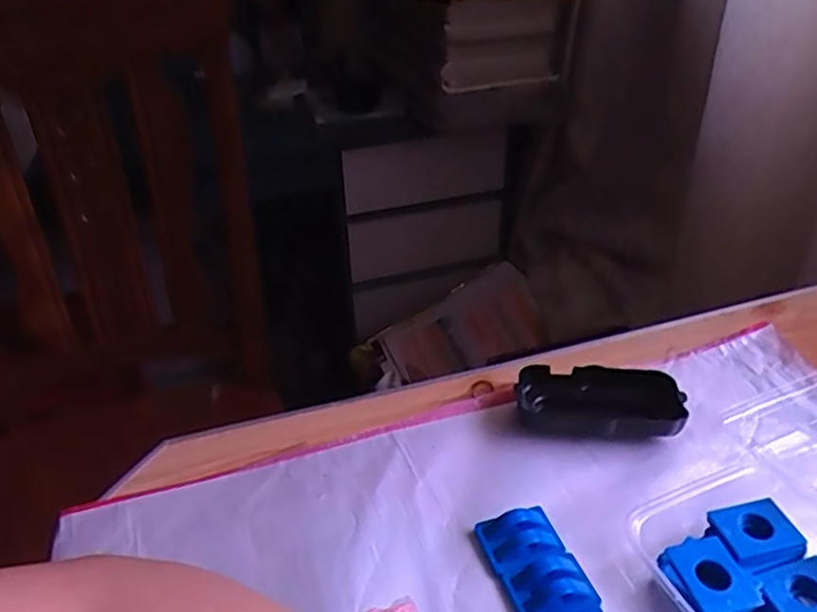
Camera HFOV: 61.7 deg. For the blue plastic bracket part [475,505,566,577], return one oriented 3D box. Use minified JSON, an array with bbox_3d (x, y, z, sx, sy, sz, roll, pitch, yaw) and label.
[{"bbox_3d":[0.064,0.133,0.392,0.043,0.015,0.038,-11,36,-15],"label":"blue plastic bracket part"}]

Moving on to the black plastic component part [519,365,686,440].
[{"bbox_3d":[0.132,0.066,0.477,0.107,0.027,0.051,6,35,10],"label":"black plastic component part"}]

